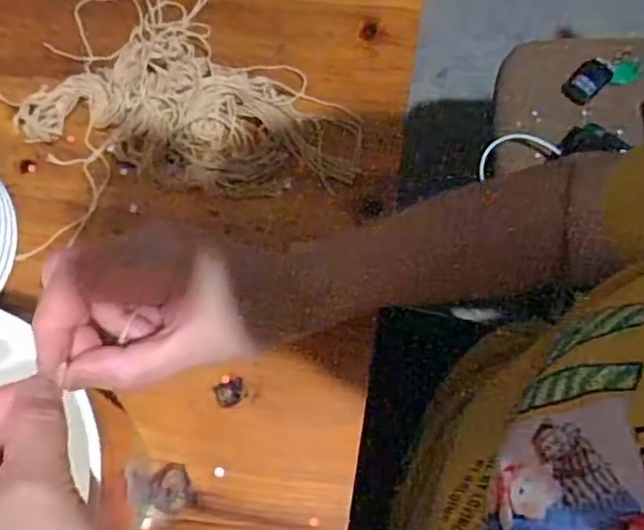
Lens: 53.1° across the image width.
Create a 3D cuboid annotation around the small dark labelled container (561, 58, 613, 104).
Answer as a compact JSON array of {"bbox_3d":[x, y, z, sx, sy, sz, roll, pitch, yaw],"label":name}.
[{"bbox_3d":[0.335,-0.231,0.814,0.060,0.012,0.041,-42,74,-12],"label":"small dark labelled container"}]

